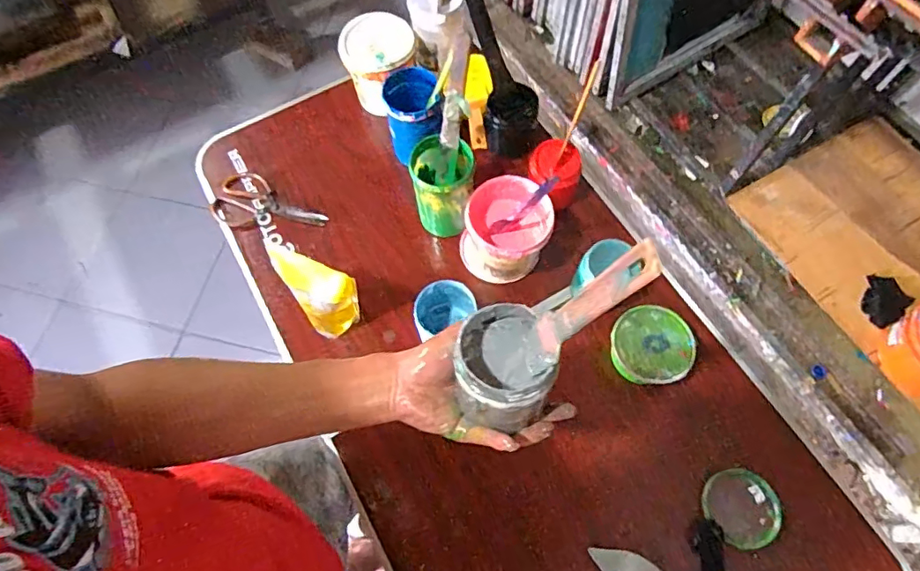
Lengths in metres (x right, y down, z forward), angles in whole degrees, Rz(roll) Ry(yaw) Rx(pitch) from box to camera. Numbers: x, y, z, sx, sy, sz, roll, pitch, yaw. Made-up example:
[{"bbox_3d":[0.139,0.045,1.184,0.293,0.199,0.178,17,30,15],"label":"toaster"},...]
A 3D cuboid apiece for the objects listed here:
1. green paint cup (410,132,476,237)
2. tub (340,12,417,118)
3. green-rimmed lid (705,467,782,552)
[{"bbox_3d":[-0.026,-0.154,0.853,0.096,0.146,0.097,-7,67,-1],"label":"green paint cup"},{"bbox_3d":[-0.138,-0.386,0.945,0.116,0.138,0.110,-1,67,1],"label":"tub"},{"bbox_3d":[0.389,0.304,0.726,0.101,0.009,0.095,-1,67,1],"label":"green-rimmed lid"}]

